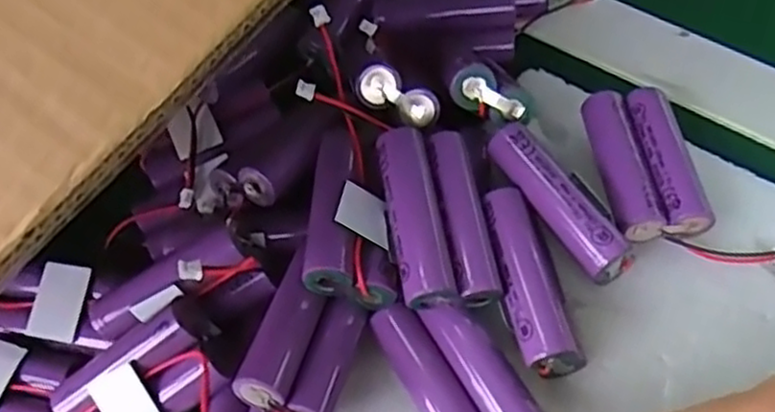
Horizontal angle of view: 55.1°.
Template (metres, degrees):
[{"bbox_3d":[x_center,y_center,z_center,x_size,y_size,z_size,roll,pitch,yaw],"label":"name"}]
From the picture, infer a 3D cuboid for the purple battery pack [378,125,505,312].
[{"bbox_3d":[0.017,0.004,0.268,0.035,0.015,0.069,-13,61,-1],"label":"purple battery pack"}]

